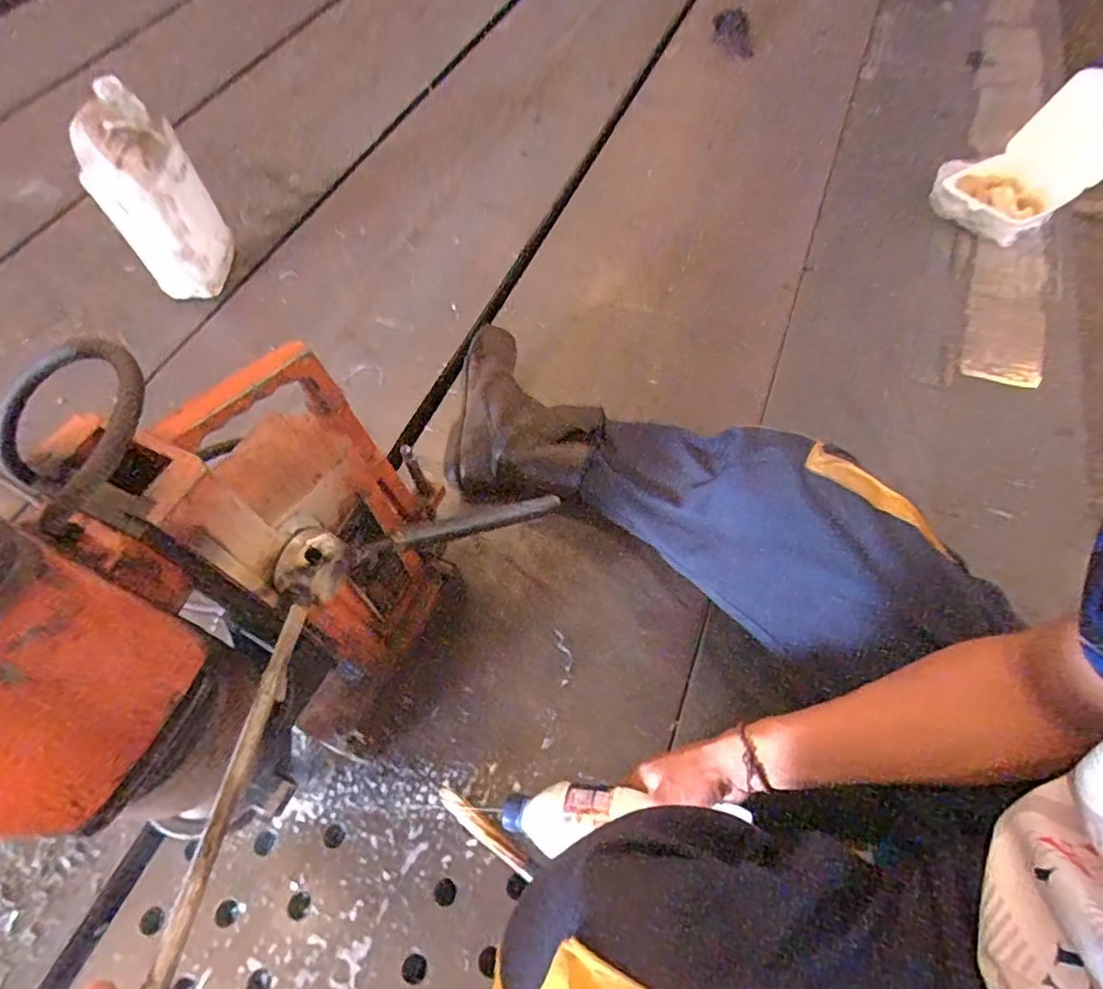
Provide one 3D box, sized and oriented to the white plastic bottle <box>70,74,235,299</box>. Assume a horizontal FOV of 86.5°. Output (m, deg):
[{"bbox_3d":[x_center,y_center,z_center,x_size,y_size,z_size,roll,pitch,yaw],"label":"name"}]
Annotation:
[{"bbox_3d":[-0.684,-0.507,1.037,0.098,0.336,0.152,3,58,5],"label":"white plastic bottle"}]

